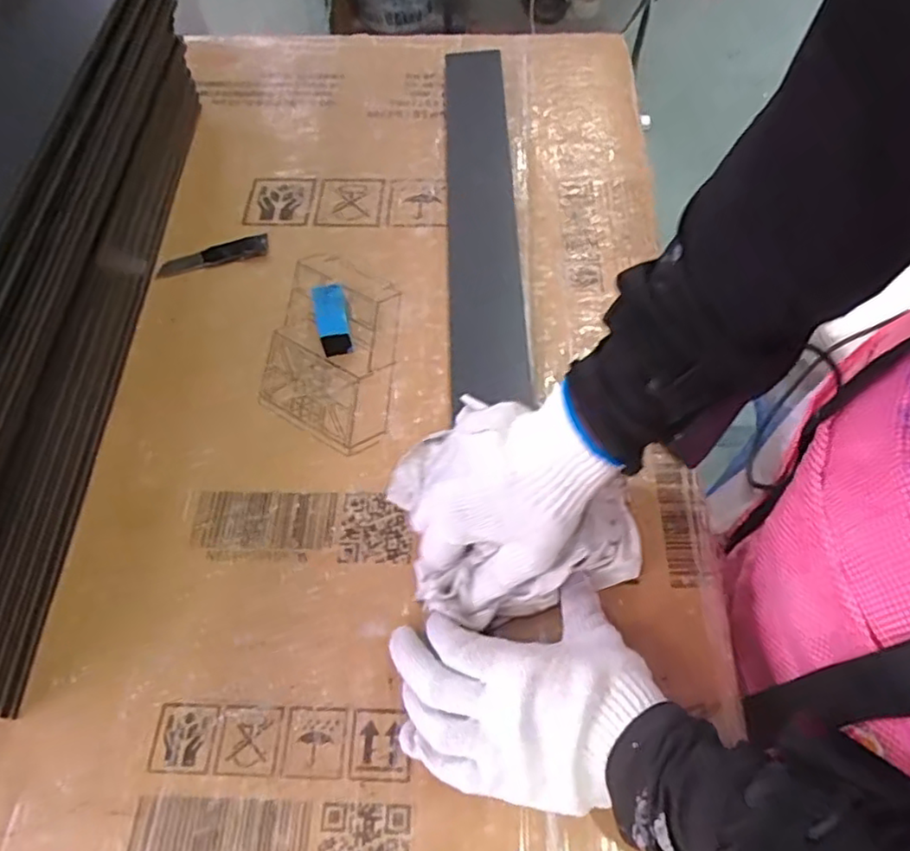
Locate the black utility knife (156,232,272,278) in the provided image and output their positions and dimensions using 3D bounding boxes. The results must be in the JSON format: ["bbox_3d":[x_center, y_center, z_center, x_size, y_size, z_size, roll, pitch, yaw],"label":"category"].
[{"bbox_3d":[-0.220,-0.154,0.582,0.101,0.007,0.023,-18,60,-9],"label":"black utility knife"}]

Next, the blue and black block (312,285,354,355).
[{"bbox_3d":[-0.101,-0.088,0.530,0.026,0.023,0.058,-12,59,-6],"label":"blue and black block"}]

